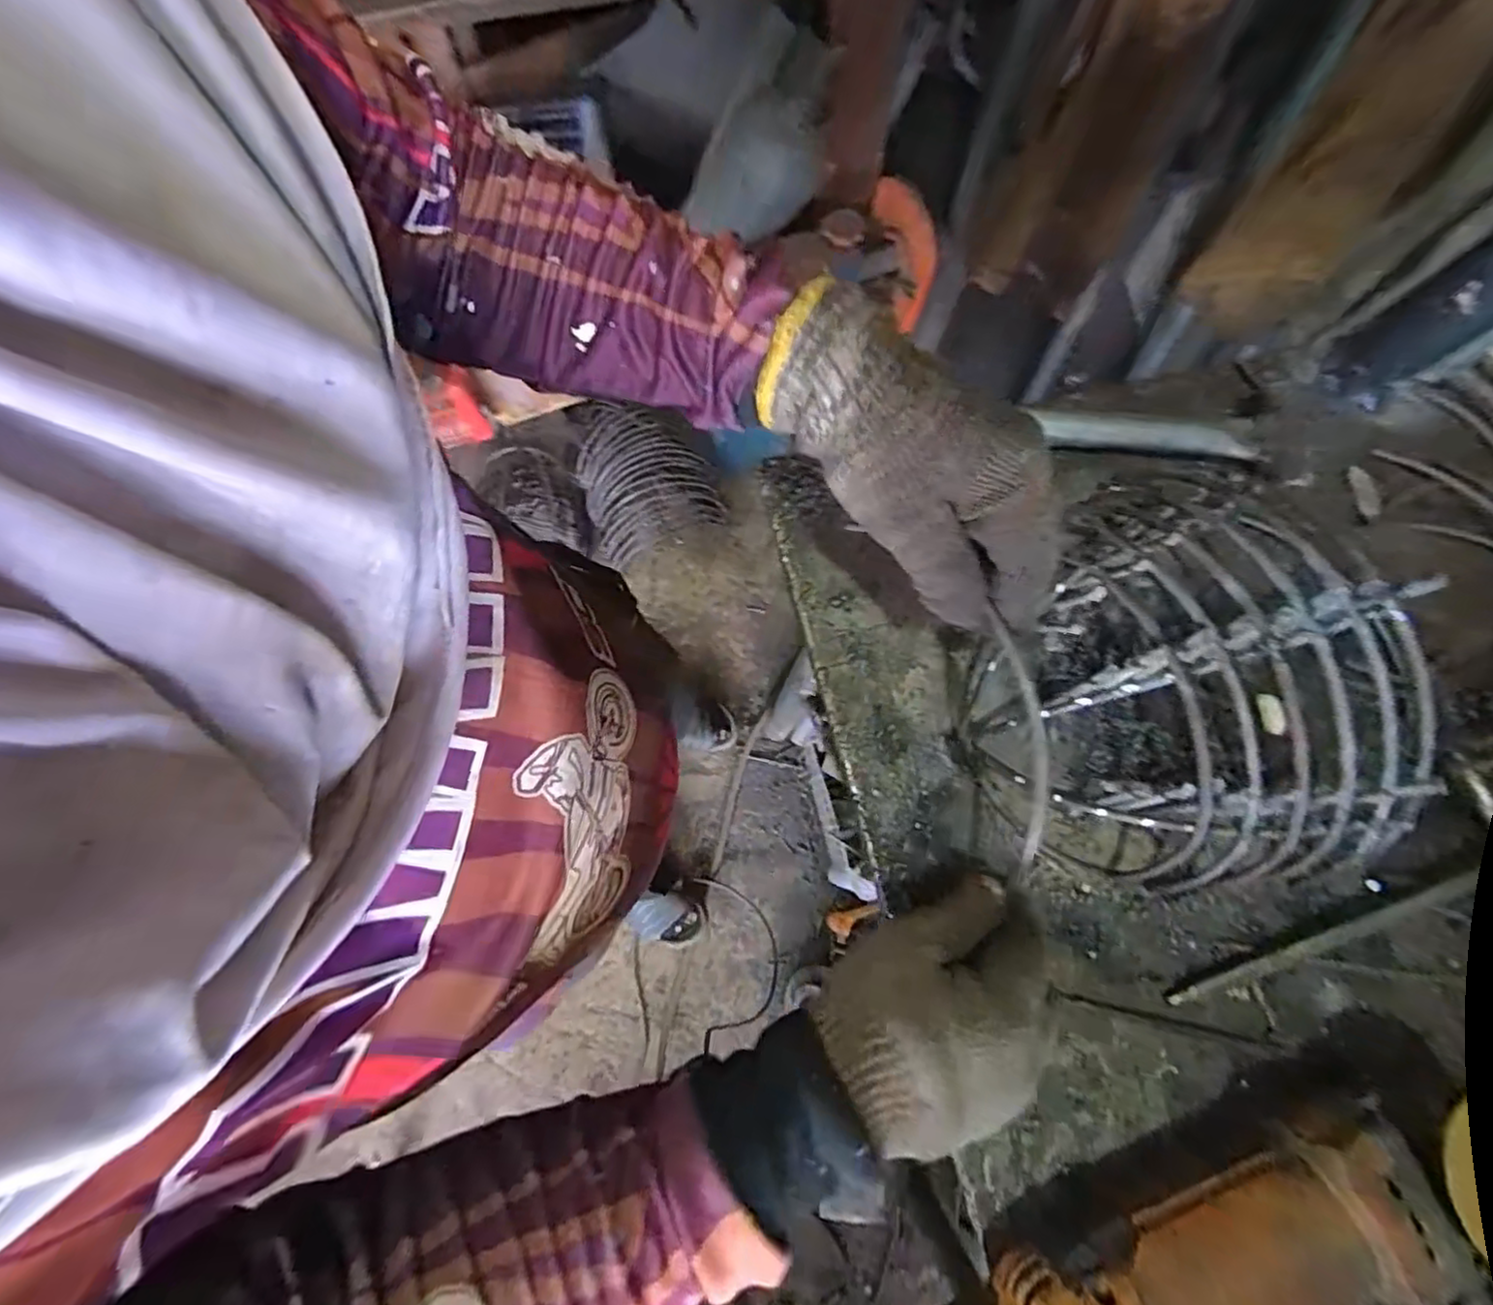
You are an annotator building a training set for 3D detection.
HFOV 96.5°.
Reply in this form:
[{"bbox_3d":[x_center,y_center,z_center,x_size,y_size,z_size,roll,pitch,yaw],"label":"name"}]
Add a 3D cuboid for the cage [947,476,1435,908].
[{"bbox_3d":[0.234,0.032,0.355,0.202,0.117,0.185,0,75,0],"label":"cage"}]

